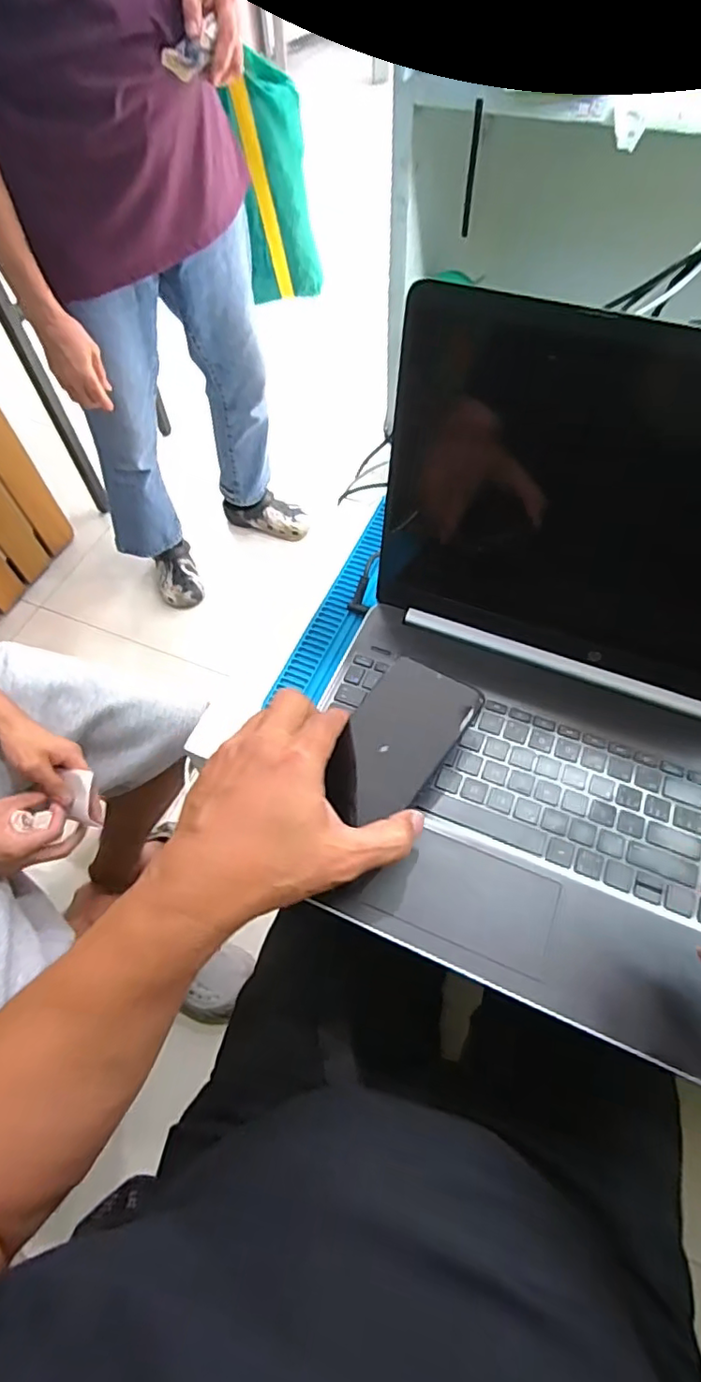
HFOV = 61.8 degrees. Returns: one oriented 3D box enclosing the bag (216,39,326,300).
[{"bbox_3d":[-0.126,-0.869,1.027,0.139,0.327,0.035,-30,63,-14],"label":"bag"}]

